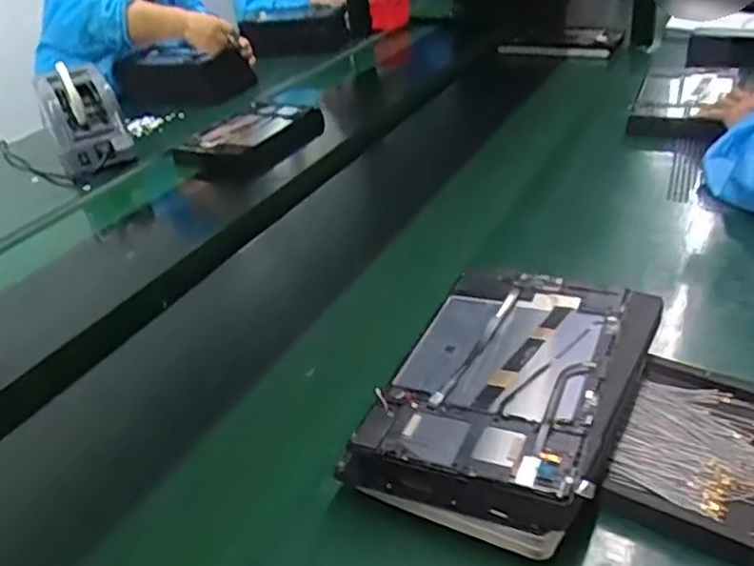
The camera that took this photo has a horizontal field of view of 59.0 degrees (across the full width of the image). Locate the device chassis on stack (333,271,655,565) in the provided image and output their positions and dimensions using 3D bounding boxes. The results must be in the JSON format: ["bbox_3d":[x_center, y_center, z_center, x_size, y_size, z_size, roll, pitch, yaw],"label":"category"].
[{"bbox_3d":[0.105,0.083,0.526,0.176,0.064,0.251,13,37,28],"label":"device chassis on stack"}]

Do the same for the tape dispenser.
[{"bbox_3d":[-0.512,-0.278,1.164,0.127,0.167,0.140,-23,36,-24],"label":"tape dispenser"}]

